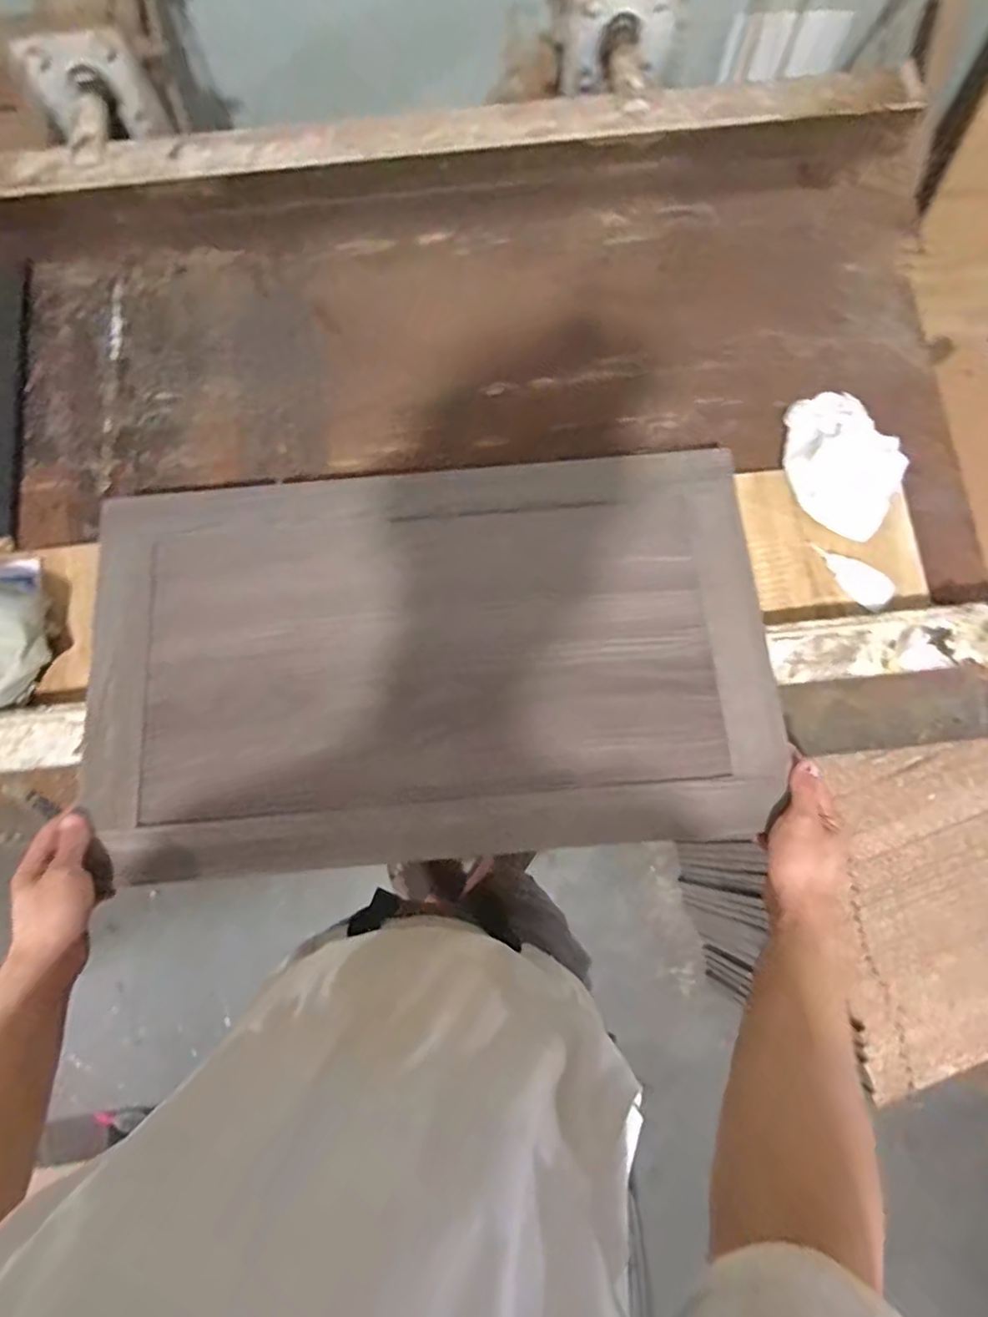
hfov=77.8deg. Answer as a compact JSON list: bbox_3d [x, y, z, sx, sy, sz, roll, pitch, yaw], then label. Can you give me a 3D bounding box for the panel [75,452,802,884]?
[{"bbox_3d":[-0.054,-0.006,0.589,0.638,0.019,0.372,-4,76,-1],"label":"panel"}]

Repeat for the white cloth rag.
[{"bbox_3d":[0.381,-0.216,0.673,0.105,0.040,0.168,-20,80,-3],"label":"white cloth rag"}]

